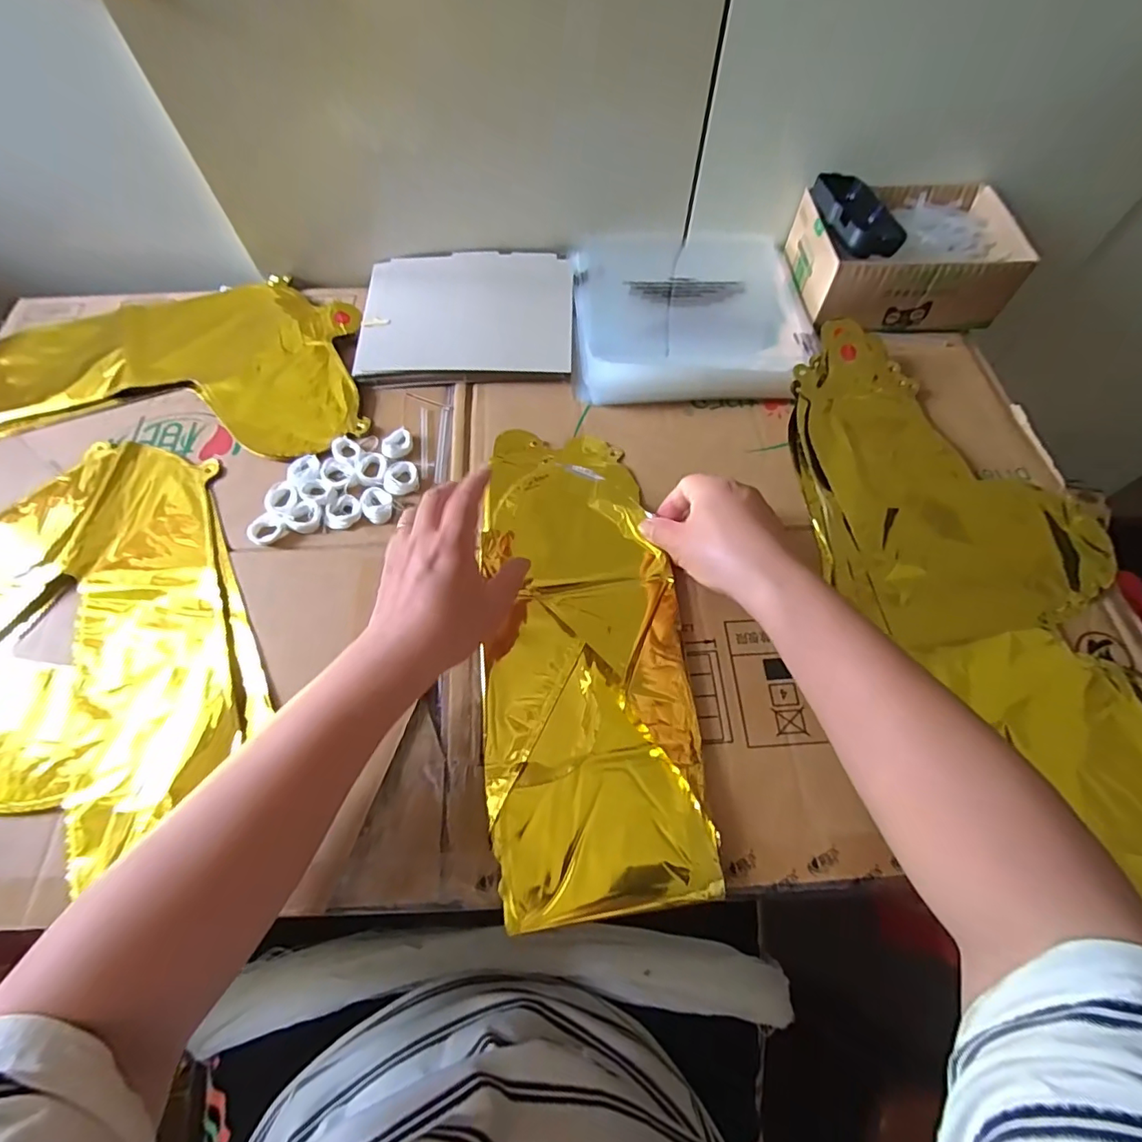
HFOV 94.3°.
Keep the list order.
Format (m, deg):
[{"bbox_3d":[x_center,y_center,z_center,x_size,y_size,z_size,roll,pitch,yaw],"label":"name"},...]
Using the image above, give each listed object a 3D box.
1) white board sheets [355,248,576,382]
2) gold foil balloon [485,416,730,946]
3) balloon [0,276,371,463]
[{"bbox_3d":[-0.101,-0.256,0.522,0.202,0.008,0.168,0,64,0],"label":"white board sheets"},{"bbox_3d":[0.007,0.043,0.385,0.139,0.025,0.348,-5,66,-3],"label":"gold foil balloon"},{"bbox_3d":[-0.391,-0.201,0.503,0.401,0.011,0.226,0,64,0],"label":"balloon"}]

